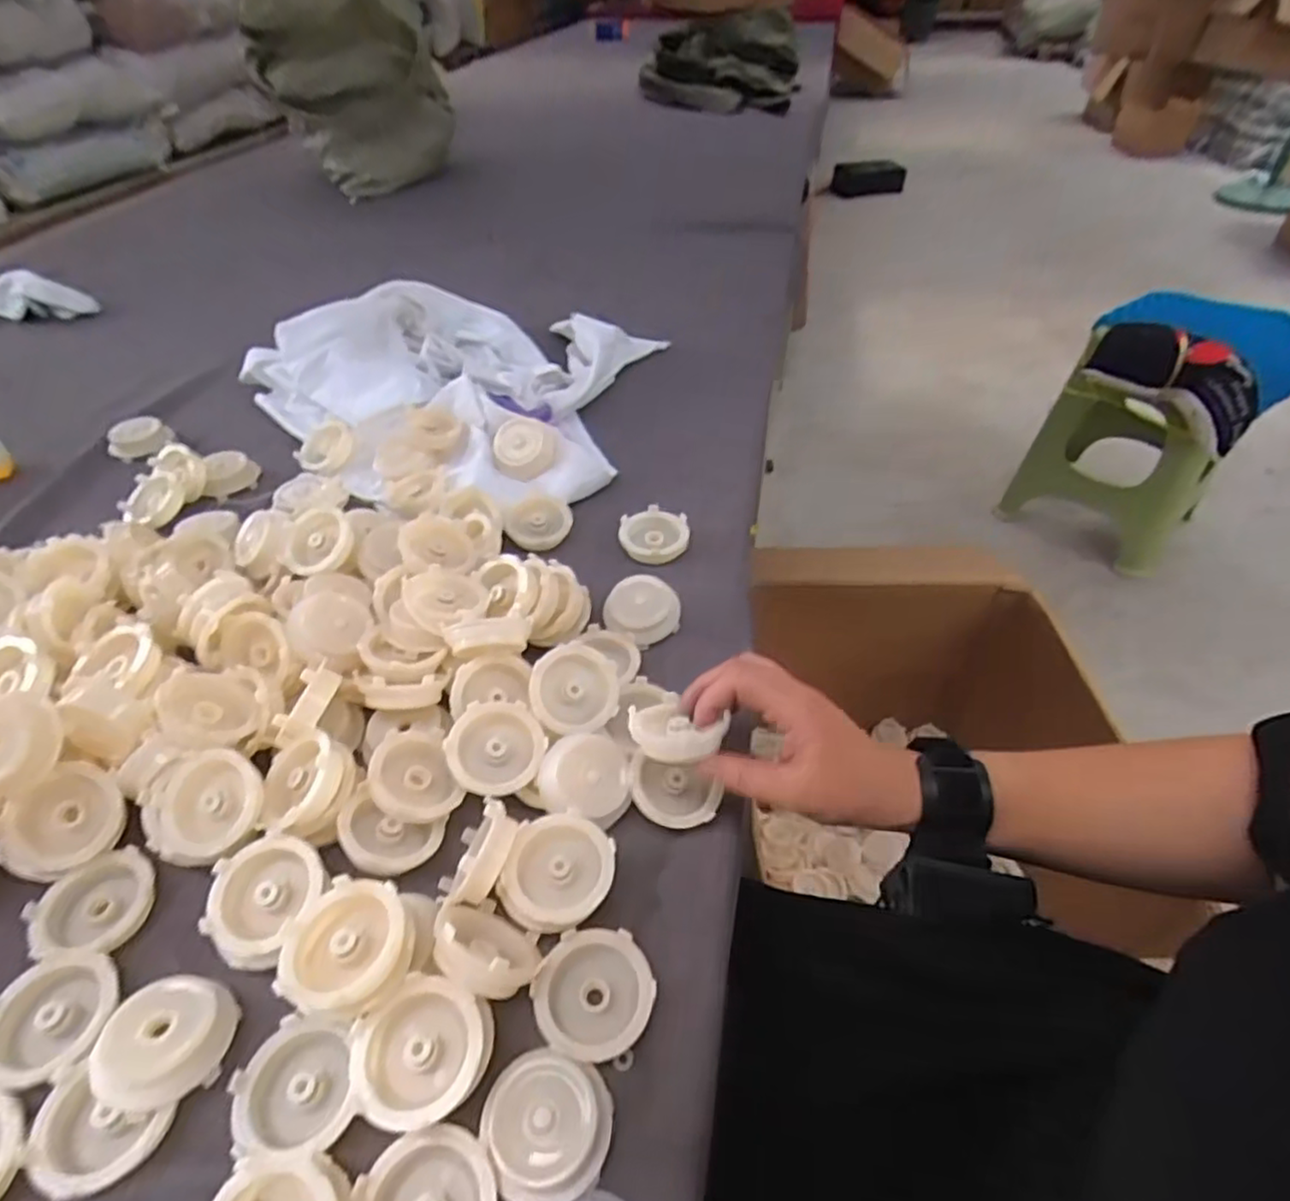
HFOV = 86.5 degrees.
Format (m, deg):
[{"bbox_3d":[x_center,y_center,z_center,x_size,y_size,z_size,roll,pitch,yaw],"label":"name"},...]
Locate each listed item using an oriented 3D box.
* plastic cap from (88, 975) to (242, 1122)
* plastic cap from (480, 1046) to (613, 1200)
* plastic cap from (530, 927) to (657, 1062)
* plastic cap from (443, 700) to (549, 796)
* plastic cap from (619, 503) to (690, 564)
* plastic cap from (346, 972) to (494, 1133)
[{"bbox_3d":[-0.213,0.195,0.304,0.046,0.018,0.050,-17,47,-15],"label":"plastic cap"},{"bbox_3d":[-0.041,0.220,0.287,0.051,0.015,0.052,-1,45,1],"label":"plastic cap"},{"bbox_3d":[-0.024,0.184,0.322,0.055,0.011,0.053,-1,45,1],"label":"plastic cap"},{"bbox_3d":[-0.087,0.086,0.396,0.055,0.018,0.055,6,57,-9],"label":"plastic cap"},{"bbox_3d":[0.007,-0.053,0.546,0.053,0.013,0.053,-1,45,1],"label":"plastic cap"},{"bbox_3d":[-0.097,0.196,0.297,0.055,0.025,0.053,-1,45,1],"label":"plastic cap"}]

